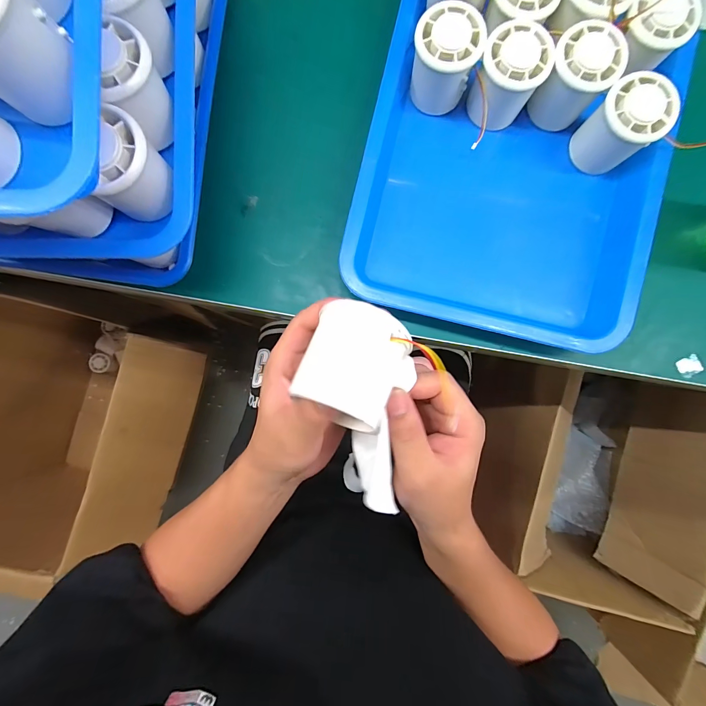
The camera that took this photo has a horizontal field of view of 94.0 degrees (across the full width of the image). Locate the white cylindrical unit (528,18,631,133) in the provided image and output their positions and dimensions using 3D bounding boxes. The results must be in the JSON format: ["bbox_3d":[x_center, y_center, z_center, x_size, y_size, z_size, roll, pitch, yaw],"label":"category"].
[{"bbox_3d":[0.193,-0.239,0.290,0.053,0.053,0.056,0,88,-1],"label":"white cylindrical unit"}]

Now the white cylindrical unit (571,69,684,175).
[{"bbox_3d":[0.234,-0.198,0.290,0.055,0.055,0.056,-44,89,-2],"label":"white cylindrical unit"}]

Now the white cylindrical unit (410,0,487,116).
[{"bbox_3d":[0.079,-0.255,0.291,0.056,0.053,0.054,9,88,0],"label":"white cylindrical unit"}]

